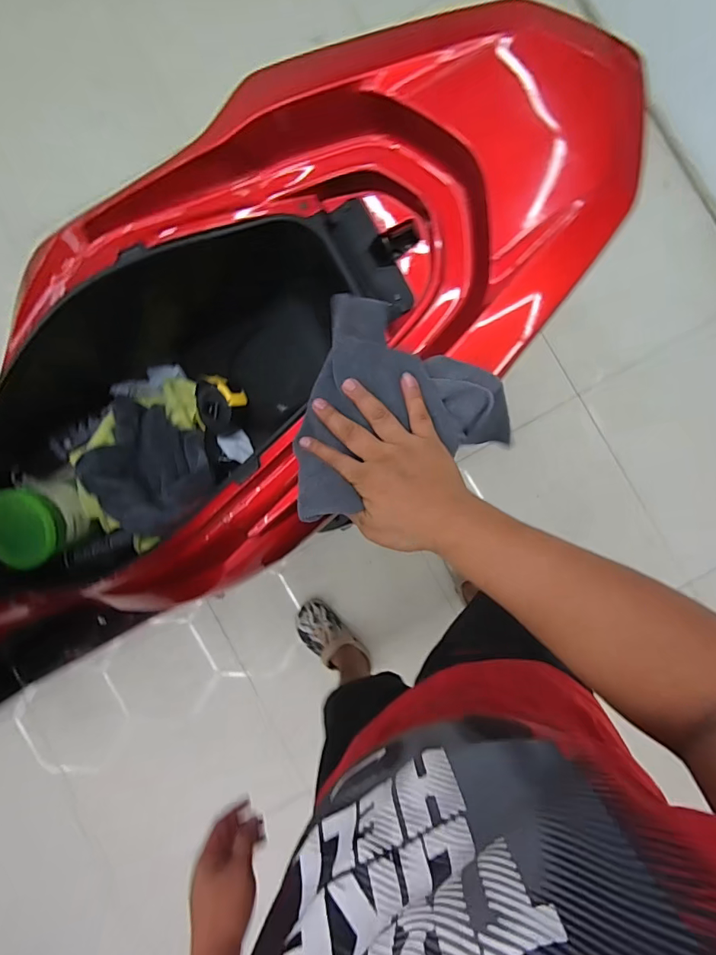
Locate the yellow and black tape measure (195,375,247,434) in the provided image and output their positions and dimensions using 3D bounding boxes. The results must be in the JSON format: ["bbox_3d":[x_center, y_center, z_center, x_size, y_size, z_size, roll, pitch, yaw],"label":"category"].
[{"bbox_3d":[-0.206,-0.108,0.659,0.077,0.033,0.077,7,103,32],"label":"yellow and black tape measure"}]

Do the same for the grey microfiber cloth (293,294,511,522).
[{"bbox_3d":[0.017,-0.084,0.420,0.208,0.067,0.187,-26,89,2],"label":"grey microfiber cloth"}]

